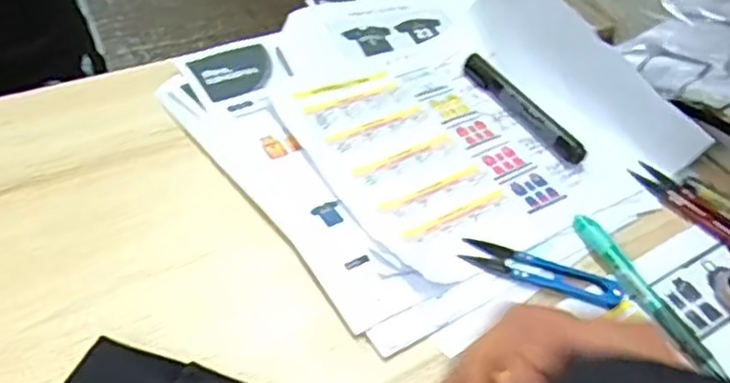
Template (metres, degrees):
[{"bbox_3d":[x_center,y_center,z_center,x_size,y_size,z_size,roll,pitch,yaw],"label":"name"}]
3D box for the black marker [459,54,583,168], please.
[{"bbox_3d":[0.120,-0.066,0.544,0.015,0.015,0.128,-24,54,-24],"label":"black marker"}]

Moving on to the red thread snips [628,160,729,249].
[{"bbox_3d":[0.234,0.011,0.502,0.025,0.008,0.101,-27,55,-26],"label":"red thread snips"}]

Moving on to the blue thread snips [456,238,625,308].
[{"bbox_3d":[0.113,0.051,0.449,0.101,0.004,0.024,17,49,11],"label":"blue thread snips"}]

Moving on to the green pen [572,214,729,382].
[{"bbox_3d":[0.175,0.063,0.443,0.017,0.009,0.129,-18,52,-20],"label":"green pen"}]

